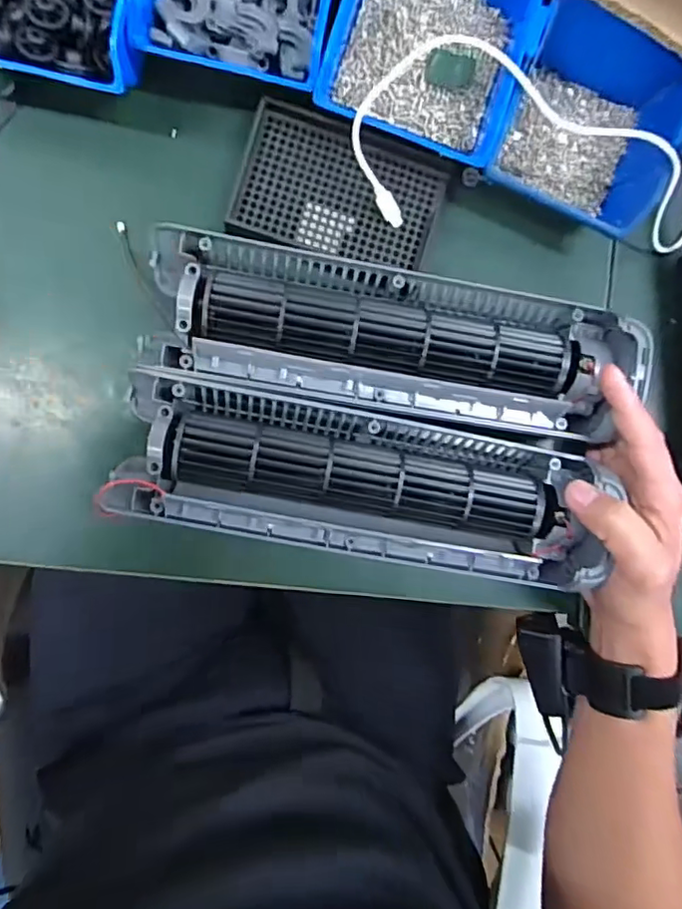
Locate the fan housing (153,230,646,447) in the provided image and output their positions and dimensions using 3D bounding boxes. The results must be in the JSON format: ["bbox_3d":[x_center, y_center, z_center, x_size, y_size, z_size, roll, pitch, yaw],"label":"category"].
[{"bbox_3d":[0.033,-0.072,0.356,0.300,0.048,0.088,9,89,-5],"label":"fan housing"}]

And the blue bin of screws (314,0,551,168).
[{"bbox_3d":[0.059,-0.268,0.367,0.117,0.050,0.139,20,88,-6],"label":"blue bin of screws"}]

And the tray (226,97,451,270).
[{"bbox_3d":[0.001,-0.179,0.384,0.134,0.011,0.088,10,89,-6],"label":"tray"}]

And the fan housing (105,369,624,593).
[{"bbox_3d":[0.015,0.017,0.357,0.294,0.047,0.089,11,89,-5],"label":"fan housing"}]

